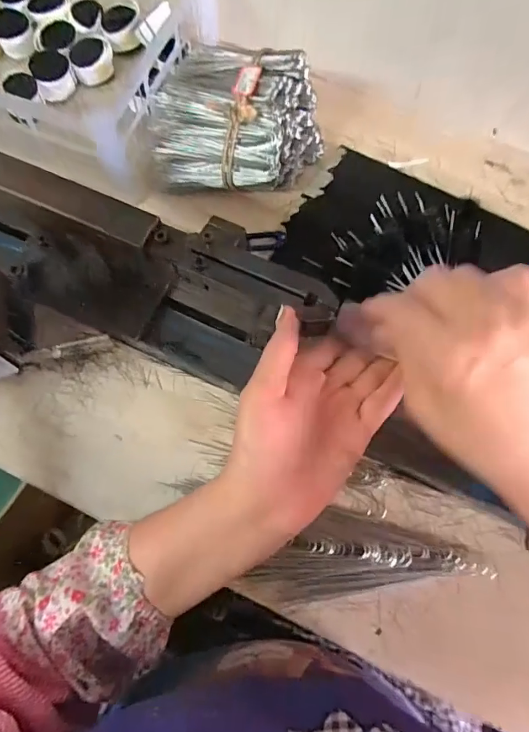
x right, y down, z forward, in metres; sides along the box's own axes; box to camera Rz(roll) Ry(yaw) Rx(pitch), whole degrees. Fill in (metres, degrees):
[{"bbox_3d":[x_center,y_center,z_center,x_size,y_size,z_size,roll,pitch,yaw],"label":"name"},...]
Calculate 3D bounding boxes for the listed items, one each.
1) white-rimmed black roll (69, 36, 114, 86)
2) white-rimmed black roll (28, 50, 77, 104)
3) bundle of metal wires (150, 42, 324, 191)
[{"bbox_3d":[-0.218,-0.390,0.562,0.049,0.026,0.054,-7,71,-4],"label":"white-rimmed black roll"},{"bbox_3d":[-0.265,-0.364,0.553,0.045,0.033,0.053,-27,74,-10],"label":"white-rimmed black roll"},{"bbox_3d":[-0.034,-0.274,0.504,0.183,0.091,0.154,21,72,6],"label":"bundle of metal wires"}]

